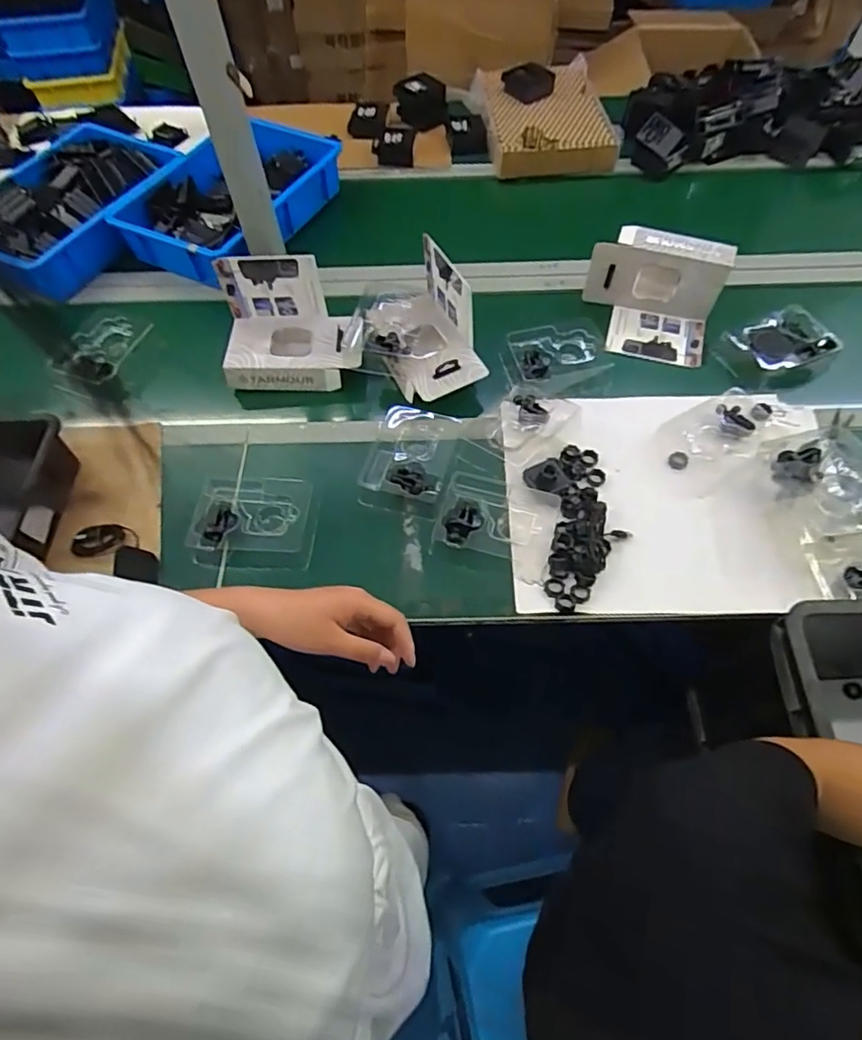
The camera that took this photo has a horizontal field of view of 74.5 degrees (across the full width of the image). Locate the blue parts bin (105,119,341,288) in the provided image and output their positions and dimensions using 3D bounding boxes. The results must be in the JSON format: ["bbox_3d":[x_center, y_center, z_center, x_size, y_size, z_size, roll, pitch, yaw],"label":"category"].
[{"bbox_3d":[-0.389,-0.647,1.150,0.323,0.093,0.414,19,62,15],"label":"blue parts bin"}]

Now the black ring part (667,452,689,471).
[{"bbox_3d":[0.373,-0.090,0.855,0.028,0.005,0.029,-1,61,2],"label":"black ring part"}]

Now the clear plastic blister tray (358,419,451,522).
[{"bbox_3d":[-0.036,-0.085,0.851,0.127,0.046,0.152,14,63,10],"label":"clear plastic blister tray"}]

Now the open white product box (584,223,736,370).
[{"bbox_3d":[0.374,-0.383,0.963,0.218,0.124,0.165,16,63,11],"label":"open white product box"}]

